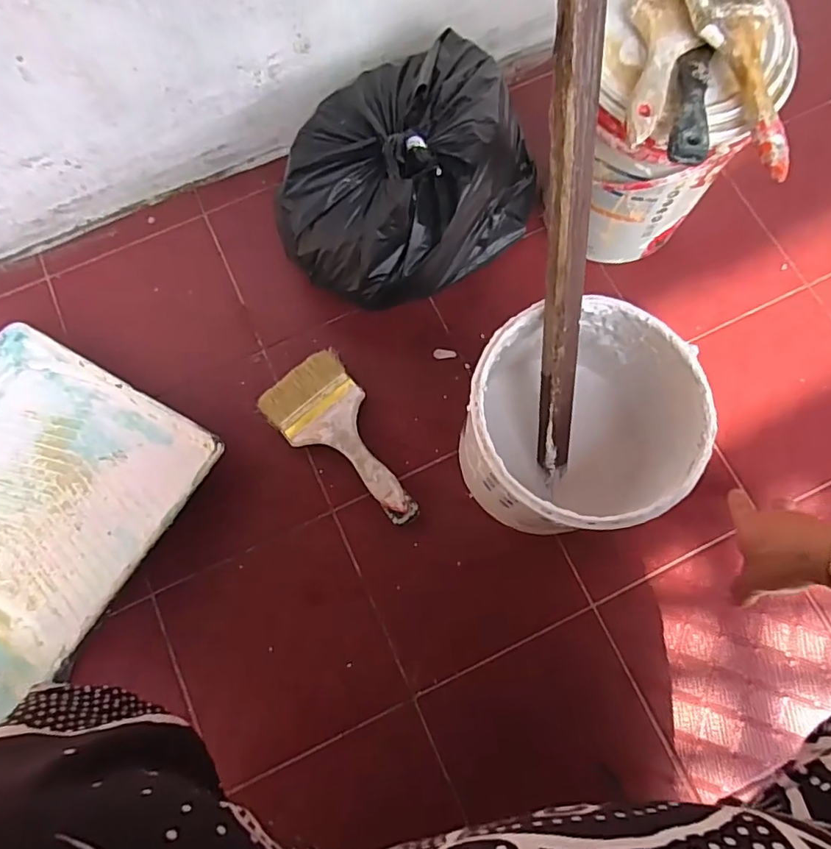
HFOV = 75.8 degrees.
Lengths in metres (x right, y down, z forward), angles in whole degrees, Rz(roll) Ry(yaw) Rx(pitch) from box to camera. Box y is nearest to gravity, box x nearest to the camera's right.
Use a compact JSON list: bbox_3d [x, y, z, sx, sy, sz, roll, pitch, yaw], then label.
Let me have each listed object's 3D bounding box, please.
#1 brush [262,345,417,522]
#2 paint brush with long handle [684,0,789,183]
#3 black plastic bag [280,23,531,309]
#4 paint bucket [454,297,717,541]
[{"bbox_3d":[-0.077,0.022,0.571,0.096,0.027,0.204,-35,79,-6],"label":"brush"},{"bbox_3d":[0.258,-0.295,0.421,0.065,0.017,0.203,-18,91,-3],"label":"paint brush with long handle"},{"bbox_3d":[-0.008,-0.253,0.568,0.281,0.159,0.187,-35,79,-6],"label":"black plastic bag"},{"bbox_3d":[0.136,0.004,0.476,0.176,0.151,0.175,0,77,1],"label":"paint bucket"}]

